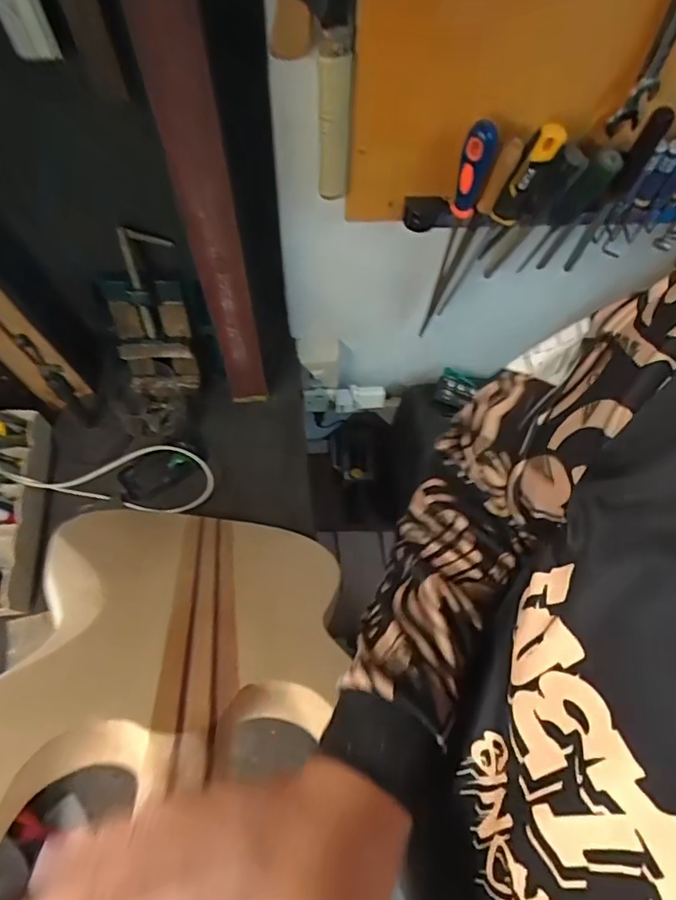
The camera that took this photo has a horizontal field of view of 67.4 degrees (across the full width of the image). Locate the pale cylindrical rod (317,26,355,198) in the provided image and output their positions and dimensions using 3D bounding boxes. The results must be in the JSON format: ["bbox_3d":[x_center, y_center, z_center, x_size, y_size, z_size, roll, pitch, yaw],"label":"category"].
[{"bbox_3d":[-0.003,-0.324,0.495,0.032,0.154,0.036,7,67,0],"label":"pale cylindrical rod"}]

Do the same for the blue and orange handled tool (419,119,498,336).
[{"bbox_3d":[0.136,-0.243,0.624,0.029,0.331,0.041,20,67,6],"label":"blue and orange handled tool"}]

